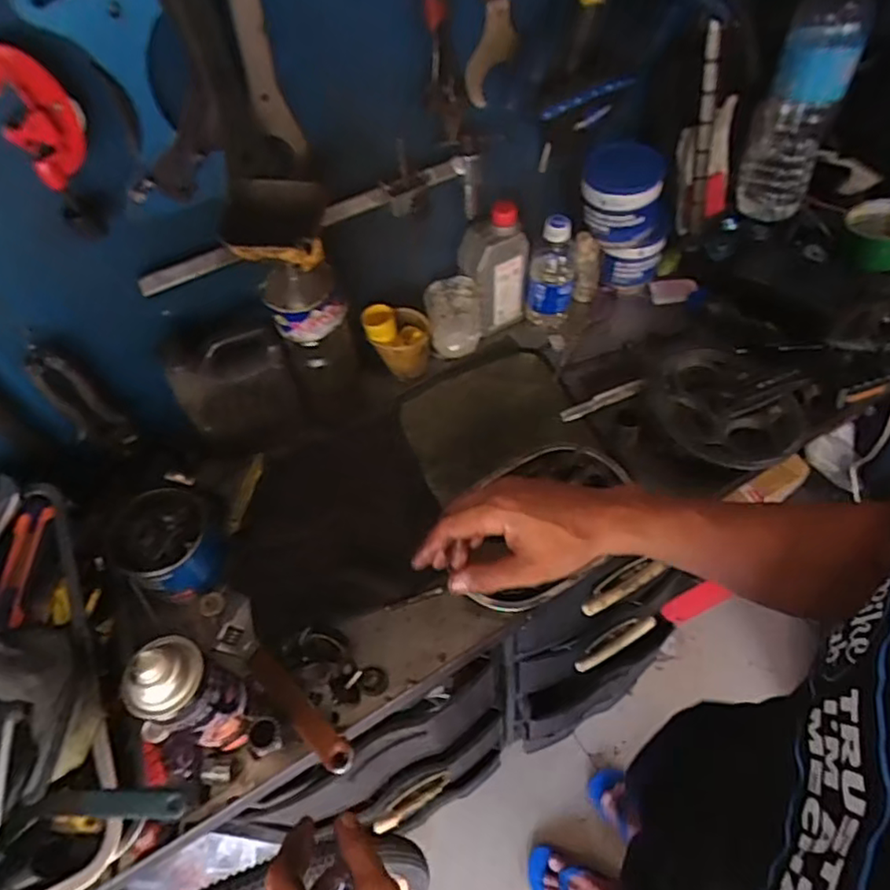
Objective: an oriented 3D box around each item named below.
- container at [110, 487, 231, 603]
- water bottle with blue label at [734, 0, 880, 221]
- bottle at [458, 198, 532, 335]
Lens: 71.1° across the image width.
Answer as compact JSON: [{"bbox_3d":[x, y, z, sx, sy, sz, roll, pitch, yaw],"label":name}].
[{"bbox_3d":[-0.291,0.105,0.670,0.098,0.083,0.096,-3,55,4],"label":"container"},{"bbox_3d":[0.457,-0.429,0.808,0.096,0.266,0.101,22,59,18],"label":"water bottle with blue label"},{"bbox_3d":[0.066,-0.232,0.832,0.076,0.178,0.053,-27,57,-13],"label":"bottle"}]

